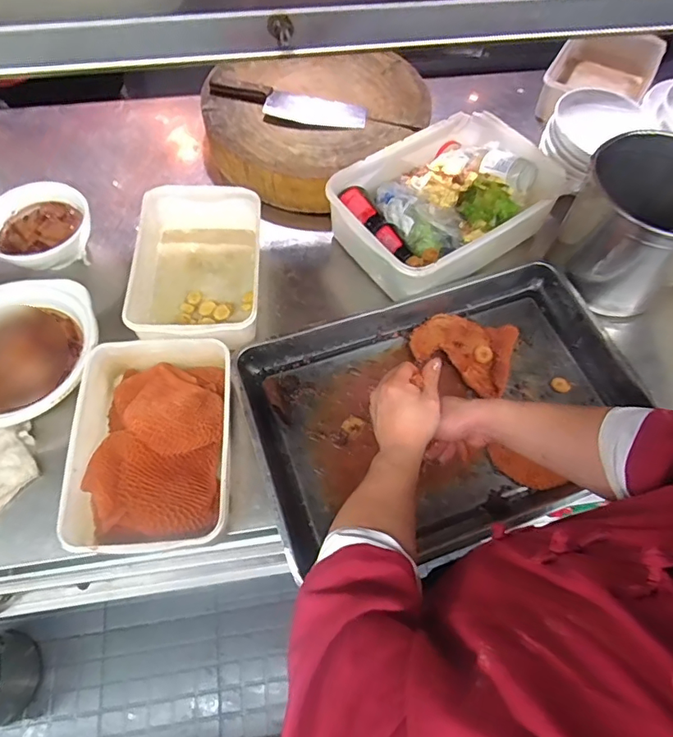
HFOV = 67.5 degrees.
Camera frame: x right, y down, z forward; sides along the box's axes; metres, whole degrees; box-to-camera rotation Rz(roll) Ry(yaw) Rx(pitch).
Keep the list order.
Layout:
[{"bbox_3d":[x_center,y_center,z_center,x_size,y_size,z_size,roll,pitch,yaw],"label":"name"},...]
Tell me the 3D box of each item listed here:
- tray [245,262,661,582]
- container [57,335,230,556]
[{"bbox_3d":[0.169,0.055,0.786,0.579,0.054,0.391,-17,63,-10],"label":"tray"},{"bbox_3d":[-0.256,0.103,0.722,0.209,0.075,0.304,-3,62,-3],"label":"container"}]

